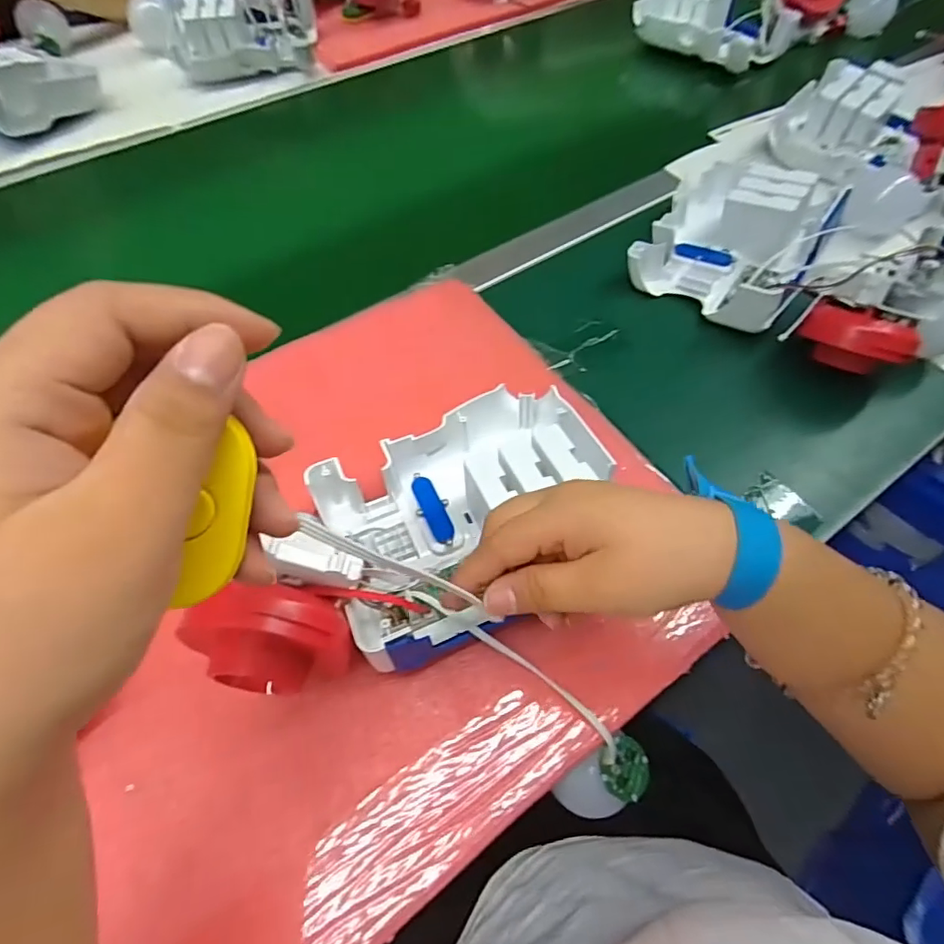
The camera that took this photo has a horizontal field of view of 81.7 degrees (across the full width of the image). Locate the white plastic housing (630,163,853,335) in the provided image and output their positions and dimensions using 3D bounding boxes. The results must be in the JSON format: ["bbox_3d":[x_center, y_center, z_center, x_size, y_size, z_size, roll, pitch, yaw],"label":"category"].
[{"bbox_3d":[0.245,-0.221,0.508,0.142,0.067,0.190,32,64,17],"label":"white plastic housing"}]

